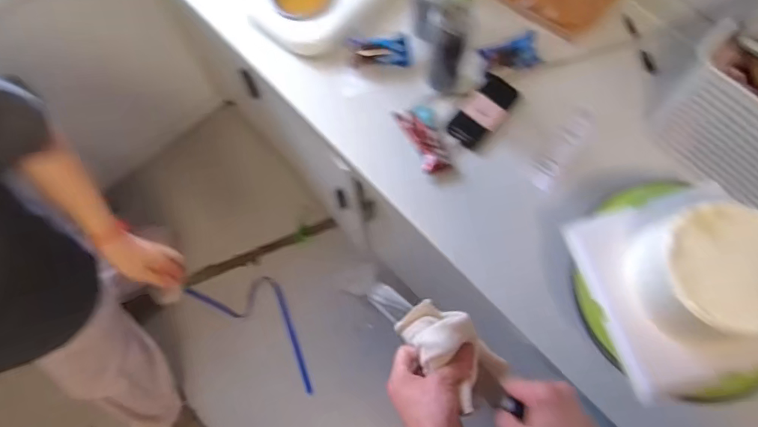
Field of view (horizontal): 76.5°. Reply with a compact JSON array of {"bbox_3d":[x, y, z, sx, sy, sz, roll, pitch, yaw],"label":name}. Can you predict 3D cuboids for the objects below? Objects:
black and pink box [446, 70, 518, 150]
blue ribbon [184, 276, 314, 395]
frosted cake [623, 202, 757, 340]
[{"bbox_3d":[0.189,-0.185,0.869,0.069,0.014,0.143,36,79,9],"label":"black and pink box"},{"bbox_3d":[-0.363,0.331,1.557,0.522,0.051,0.196,36,79,9],"label":"blue ribbon"},{"bbox_3d":[0.395,0.071,0.584,0.142,0.108,0.149,0,71,1],"label":"frosted cake"}]

